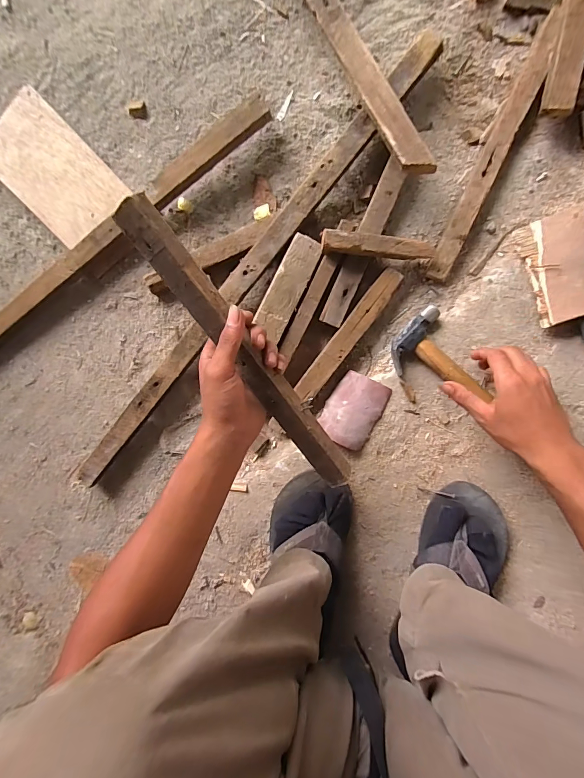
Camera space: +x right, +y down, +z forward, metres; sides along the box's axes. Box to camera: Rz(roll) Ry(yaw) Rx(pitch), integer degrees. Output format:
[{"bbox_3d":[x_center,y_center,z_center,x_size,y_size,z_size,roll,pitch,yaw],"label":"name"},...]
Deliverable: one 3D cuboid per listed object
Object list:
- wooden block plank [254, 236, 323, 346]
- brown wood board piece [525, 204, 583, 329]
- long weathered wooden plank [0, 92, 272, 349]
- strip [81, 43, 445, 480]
[{"bbox_3d":[-0.005,-0.137,0.489,0.042,0.023,0.139,27,98,6],"label":"wooden block plank"},{"bbox_3d":[0.338,-0.150,0.437,0.079,0.025,0.129,-14,92,10],"label":"brown wood board piece"},{"bbox_3d":[-0.341,-0.170,0.540,0.745,0.032,0.036,-33,89,10],"label":"long weathered wooden plank"},{"bbox_3d":[-0.070,-0.145,0.494,0.043,0.032,0.731,43,99,4],"label":"strip"}]

